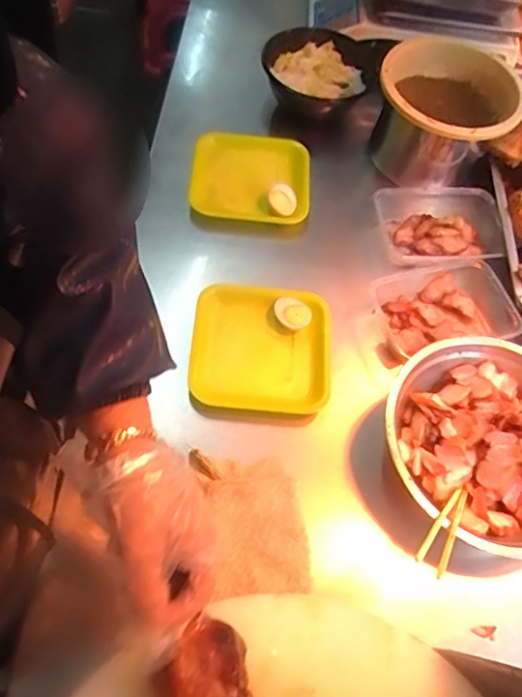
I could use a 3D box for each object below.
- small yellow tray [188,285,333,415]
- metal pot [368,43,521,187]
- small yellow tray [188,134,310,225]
[{"bbox_3d":[-0.001,0.001,0.627,0.154,0.035,0.149,8,60,-3],"label":"small yellow tray"},{"bbox_3d":[0.249,-0.319,0.774,0.183,0.129,0.194,3,61,-5],"label":"metal pot"},{"bbox_3d":[-0.014,-0.227,0.743,0.160,0.037,0.136,3,61,-5],"label":"small yellow tray"}]

